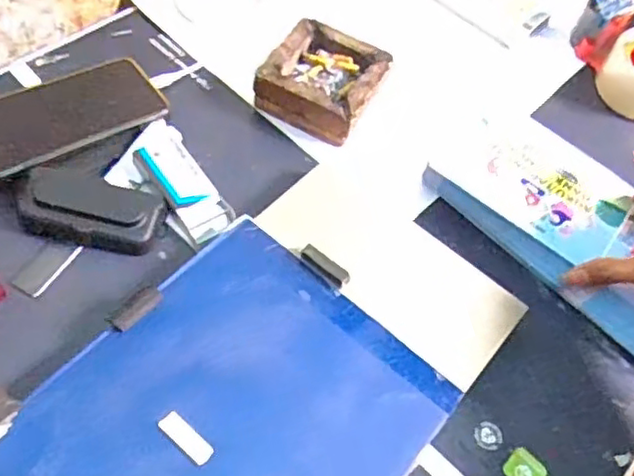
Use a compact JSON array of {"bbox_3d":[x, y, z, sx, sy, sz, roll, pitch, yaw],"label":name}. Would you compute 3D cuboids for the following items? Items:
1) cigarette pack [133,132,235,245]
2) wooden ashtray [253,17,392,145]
[{"bbox_3d":[-0.109,-0.044,0.526,0.042,0.020,0.101,-27,65,-23],"label":"cigarette pack"},{"bbox_3d":[0.005,-0.145,0.597,0.098,0.036,0.100,27,58,9],"label":"wooden ashtray"}]

